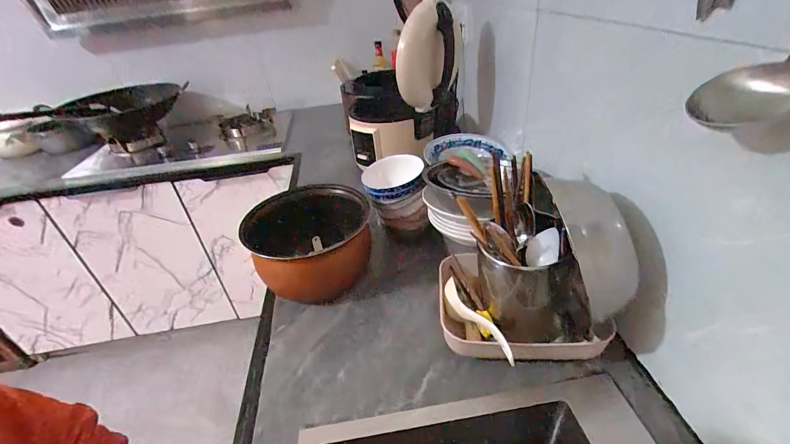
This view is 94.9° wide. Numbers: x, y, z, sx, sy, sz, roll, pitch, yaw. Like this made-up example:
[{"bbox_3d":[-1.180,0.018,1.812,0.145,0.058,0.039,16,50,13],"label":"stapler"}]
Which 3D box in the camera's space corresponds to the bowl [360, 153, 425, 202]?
[{"bbox_3d":[-0.005,-0.092,0.722,0.117,0.041,0.114,-3,34,2],"label":"bowl"}]

